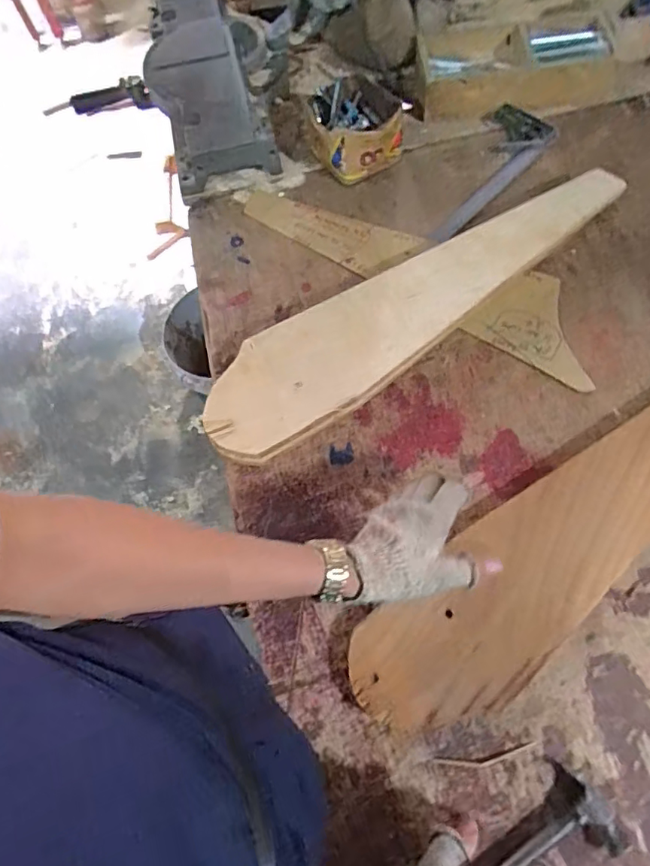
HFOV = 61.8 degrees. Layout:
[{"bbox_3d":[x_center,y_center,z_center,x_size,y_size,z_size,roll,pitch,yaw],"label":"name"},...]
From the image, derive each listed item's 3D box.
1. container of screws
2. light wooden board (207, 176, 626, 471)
[{"bbox_3d":[0.048,-0.461,0.825,0.125,0.088,0.133,-21,66,-4],"label":"container of screws"},{"bbox_3d":[0.122,-0.165,0.712,0.608,0.034,0.143,-31,70,-8],"label":"light wooden board"}]

